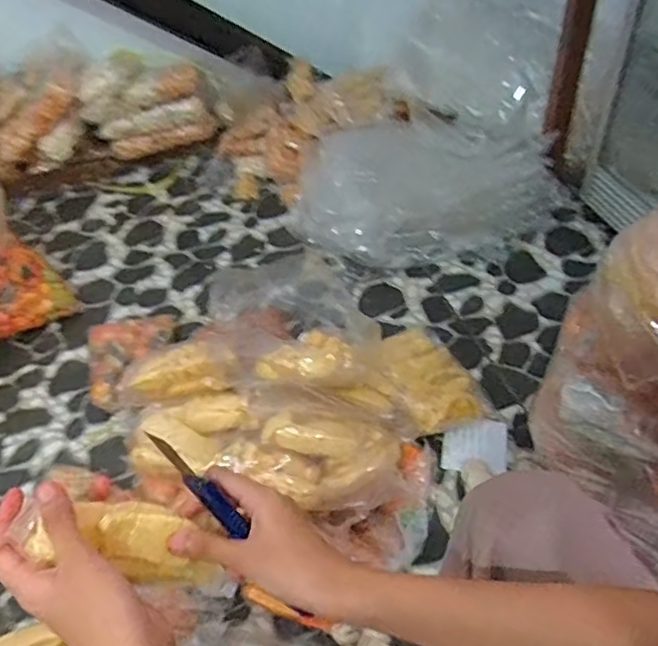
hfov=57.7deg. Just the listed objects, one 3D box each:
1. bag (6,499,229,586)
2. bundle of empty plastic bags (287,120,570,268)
[{"bbox_3d":[-0.122,0.133,0.368,0.120,0.024,0.047,26,47,-16],"label":"bag"},{"bbox_3d":[0.181,-0.267,1.201,0.503,0.171,0.267,-8,48,-1],"label":"bundle of empty plastic bags"}]

